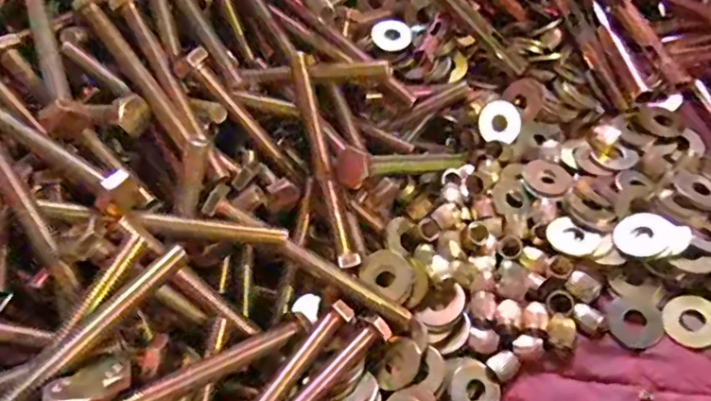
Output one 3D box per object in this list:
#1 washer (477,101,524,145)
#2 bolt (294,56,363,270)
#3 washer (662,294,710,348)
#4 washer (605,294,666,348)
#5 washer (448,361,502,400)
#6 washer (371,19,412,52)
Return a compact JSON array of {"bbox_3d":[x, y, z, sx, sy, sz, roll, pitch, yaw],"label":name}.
[{"bbox_3d":[0.082,-0.043,0.336,0.024,0.004,0.024,0,90,-1],"label":"washer"},{"bbox_3d":[-0.016,-0.019,0.284,0.009,0.008,0.103,-14,85,-4],"label":"bolt"},{"bbox_3d":[0.153,0.055,0.269,0.024,0.004,0.023,-2,57,4],"label":"washer"},{"bbox_3d":[0.129,0.054,0.271,0.025,0.004,0.024,-2,57,4],"label":"washer"},{"bbox_3d":[0.053,0.084,0.261,0.023,0.005,0.022,-37,62,-17],"label":"washer"},{"bbox_3d":[0.023,-0.101,0.363,0.024,0.004,0.023,1,67,-3],"label":"washer"}]

